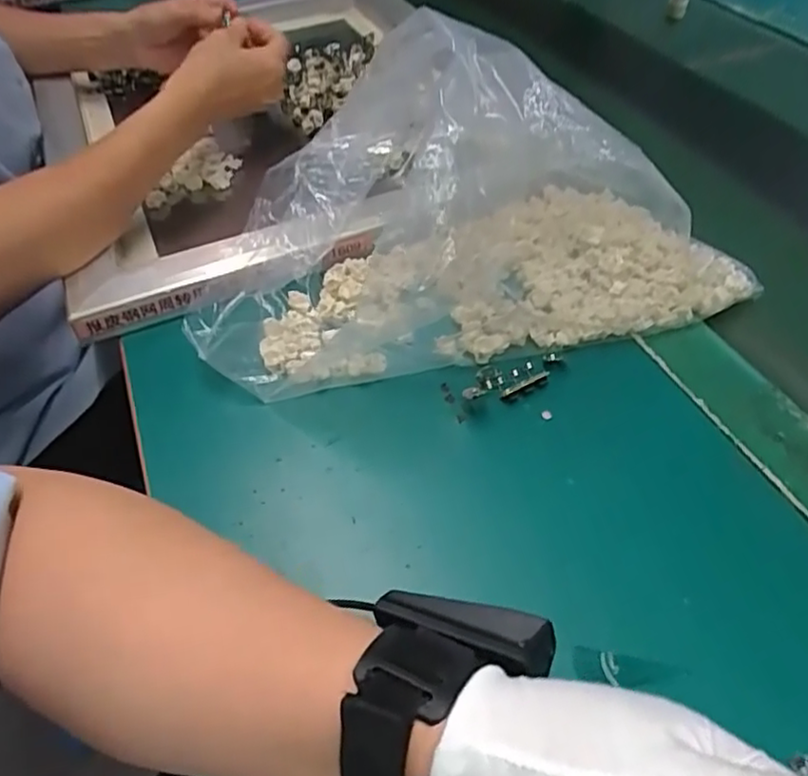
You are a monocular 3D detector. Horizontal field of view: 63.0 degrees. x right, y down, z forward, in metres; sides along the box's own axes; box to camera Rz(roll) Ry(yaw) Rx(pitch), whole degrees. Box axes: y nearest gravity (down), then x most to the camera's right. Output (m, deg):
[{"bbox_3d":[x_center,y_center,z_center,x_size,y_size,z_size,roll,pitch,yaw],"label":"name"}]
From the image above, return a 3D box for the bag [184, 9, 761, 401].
[{"bbox_3d":[0.039,-0.125,0.410,0.355,0.143,0.160,-11,48,-5],"label":"bag"}]

